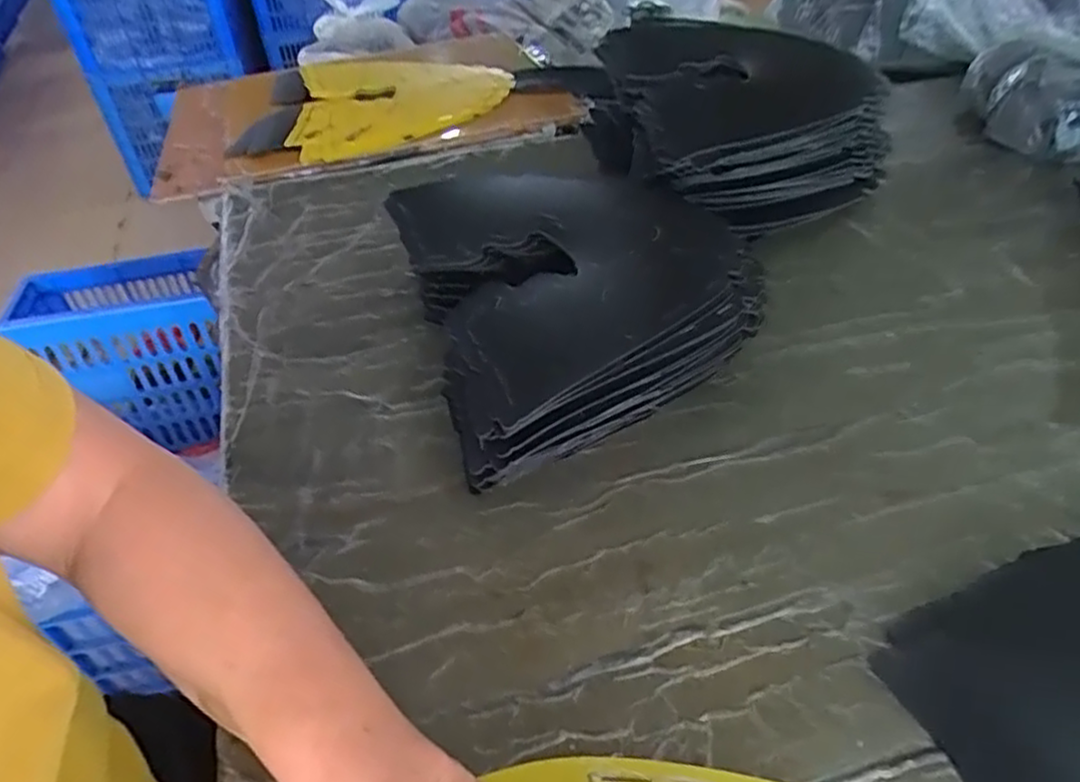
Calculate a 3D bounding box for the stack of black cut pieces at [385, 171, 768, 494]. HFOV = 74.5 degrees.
[{"bbox_3d":[0.012,-0.076,0.512,0.217,0.084,0.293,-18,44,-17],"label":"stack of black cut pieces"}]

